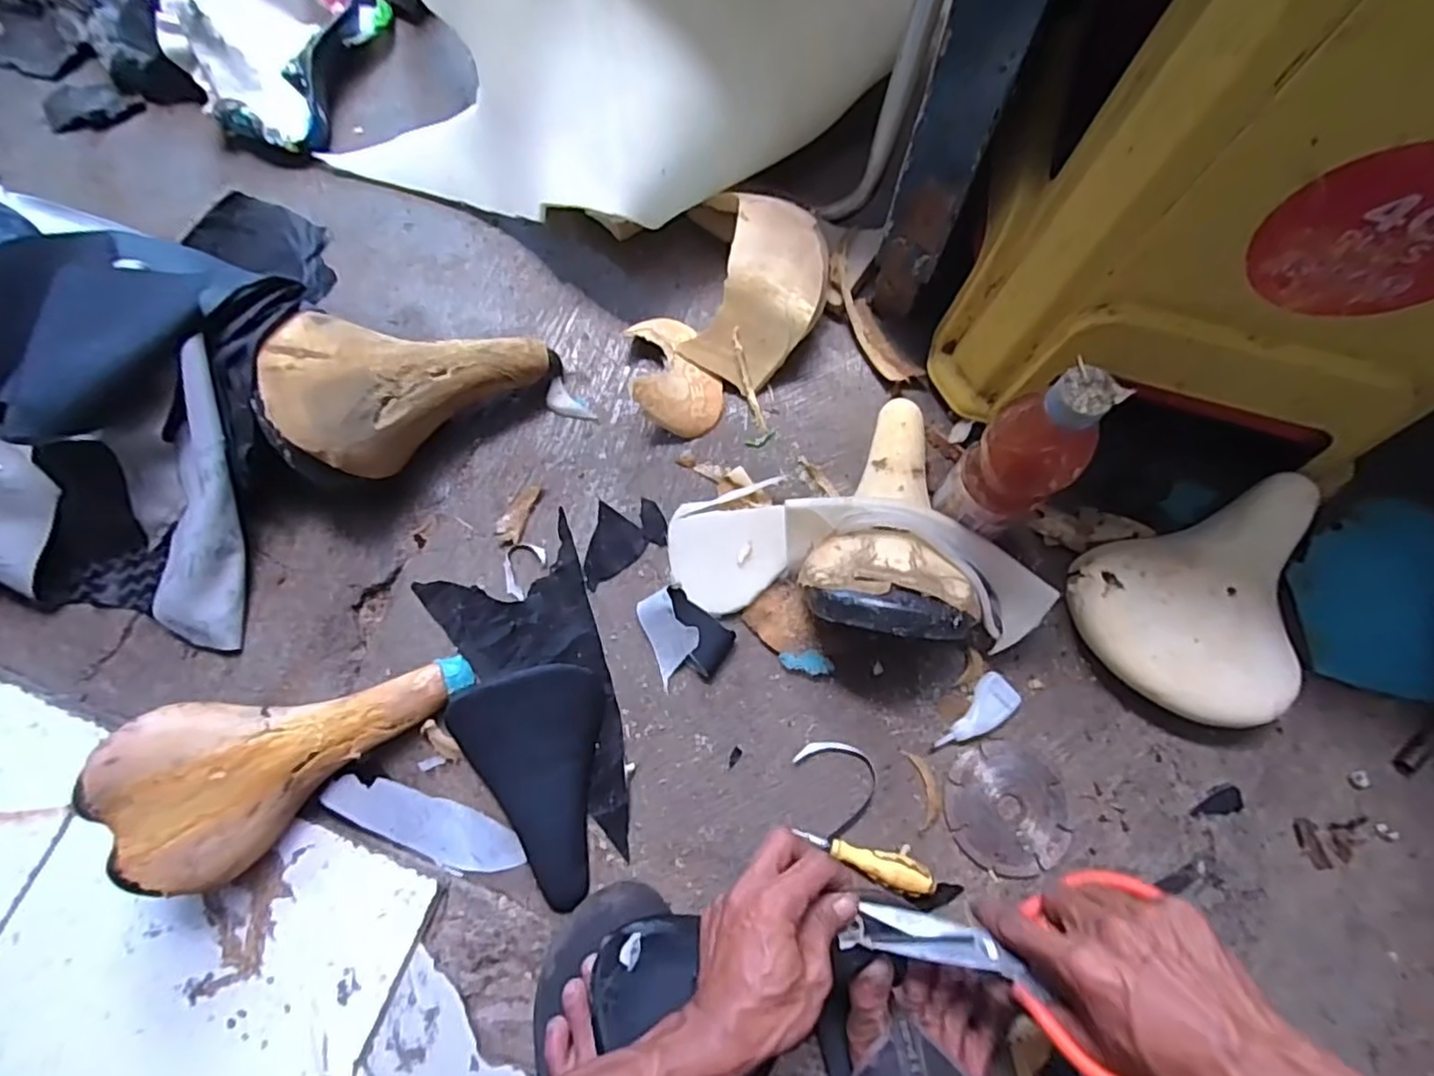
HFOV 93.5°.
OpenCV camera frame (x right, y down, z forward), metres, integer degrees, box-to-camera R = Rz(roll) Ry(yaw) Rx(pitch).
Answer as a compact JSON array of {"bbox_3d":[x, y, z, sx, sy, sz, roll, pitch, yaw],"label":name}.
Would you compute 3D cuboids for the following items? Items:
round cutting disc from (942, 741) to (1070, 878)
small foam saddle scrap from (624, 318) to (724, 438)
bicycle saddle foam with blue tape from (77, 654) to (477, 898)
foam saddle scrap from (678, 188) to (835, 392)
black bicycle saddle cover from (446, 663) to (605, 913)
[{"bbox_3d":[0.232,0.217,0.542,0.093,0.004,0.097,-1,71,3],"label":"round cutting disc"},{"bbox_3d":[-0.039,-0.157,0.624,0.080,0.044,0.120,-8,75,-2],"label":"small foam saddle scrap"},{"bbox_3d":[-0.319,0.163,0.522,0.255,0.056,0.127,-22,75,-24],"label":"bicycle saddle foam with blue tape"},{"bbox_3d":[0.039,-0.245,0.626,0.128,0.081,0.192,4,74,1],"label":"foam saddle scrap"},{"bbox_3d":[-0.140,0.199,0.533,0.122,0.039,0.181,-15,75,-4],"label":"black bicycle saddle cover"}]

